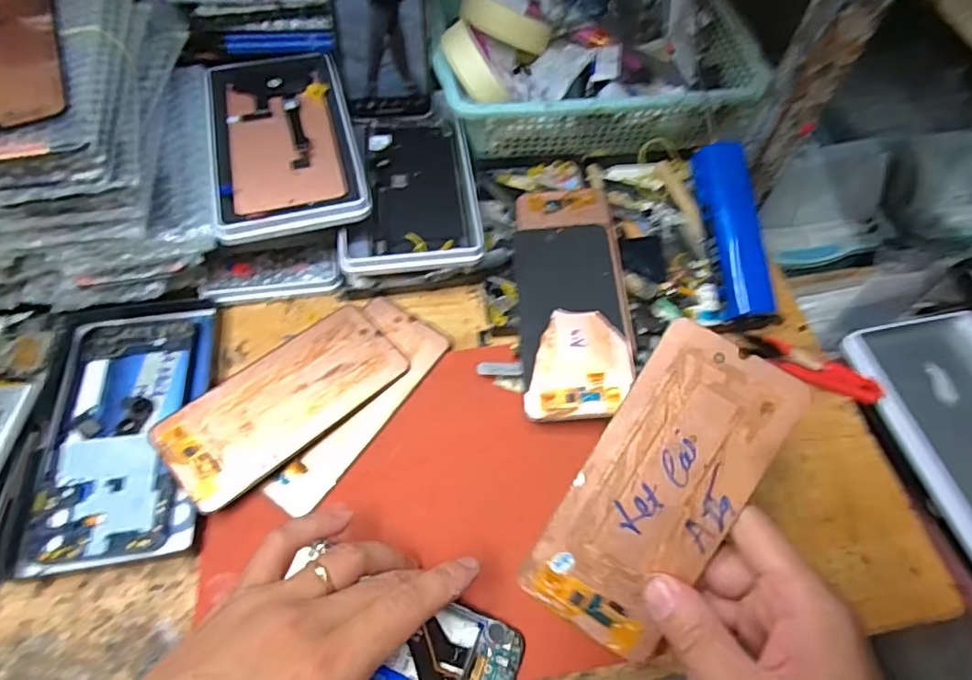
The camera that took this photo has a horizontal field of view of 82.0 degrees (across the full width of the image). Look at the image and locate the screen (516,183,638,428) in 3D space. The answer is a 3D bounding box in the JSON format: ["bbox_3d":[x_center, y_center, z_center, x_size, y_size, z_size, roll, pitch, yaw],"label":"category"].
[{"bbox_3d":[0.060,-0.033,0.392,0.073,0.013,0.183,0,60,-2],"label":"screen"}]

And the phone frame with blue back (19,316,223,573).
[{"bbox_3d":[-0.230,0.054,0.363,0.092,0.015,0.172,-6,60,-5],"label":"phone frame with blue back"}]

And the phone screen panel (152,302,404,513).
[{"bbox_3d":[-0.128,0.038,0.360,0.149,0.007,0.071,-37,71,-26],"label":"phone screen panel"}]

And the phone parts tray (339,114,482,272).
[{"bbox_3d":[-0.060,-0.115,0.431,0.098,0.022,0.148,-7,60,-6],"label":"phone parts tray"}]

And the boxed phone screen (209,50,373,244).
[{"bbox_3d":[-0.149,-0.151,0.411,0.099,0.014,0.190,-12,61,-9],"label":"boxed phone screen"}]

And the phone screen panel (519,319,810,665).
[{"bbox_3d":[0.081,0.069,0.260,0.069,0.004,0.149,31,93,10],"label":"phone screen panel"}]

